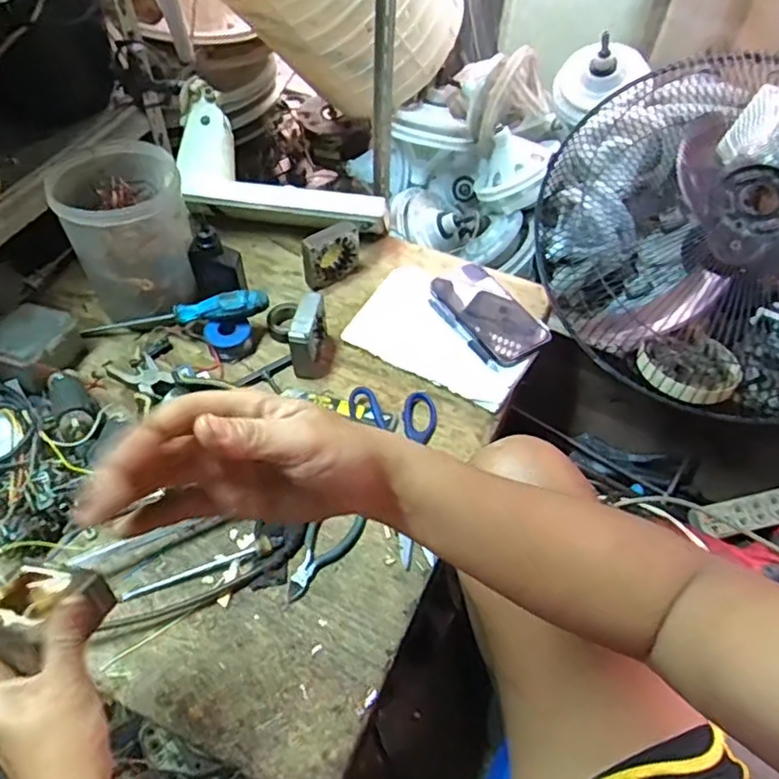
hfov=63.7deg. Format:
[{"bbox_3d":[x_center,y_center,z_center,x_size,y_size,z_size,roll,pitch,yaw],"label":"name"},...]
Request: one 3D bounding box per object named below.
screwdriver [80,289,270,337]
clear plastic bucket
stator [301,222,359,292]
[{"bbox_3d":[-0.260,-0.089,0.765,0.232,0.027,0.028,-8,53,15],"label":"screwdriver"},{"bbox_3d":[-0.308,-0.187,0.752,0.126,0.149,0.130,1,55,-2],"label":"clear plastic bucket"},{"bbox_3d":[-0.080,-0.177,0.820,0.077,0.069,0.032,-35,63,-24],"label":"stator"}]

